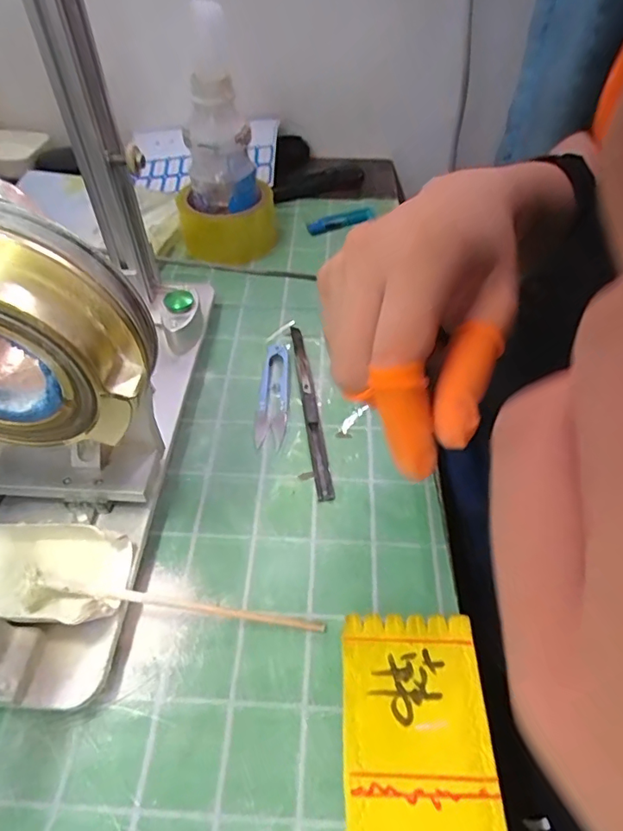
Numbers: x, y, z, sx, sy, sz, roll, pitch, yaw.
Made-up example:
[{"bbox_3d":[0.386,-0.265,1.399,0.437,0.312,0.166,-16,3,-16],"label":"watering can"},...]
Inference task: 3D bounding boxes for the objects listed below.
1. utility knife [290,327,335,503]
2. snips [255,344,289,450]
[{"bbox_3d":[-0.002,-0.010,0.409,0.011,0.009,0.174,-6,49,-5],"label":"utility knife"},{"bbox_3d":[-0.030,-0.021,0.416,0.023,0.013,0.104,1,49,1],"label":"snips"}]

